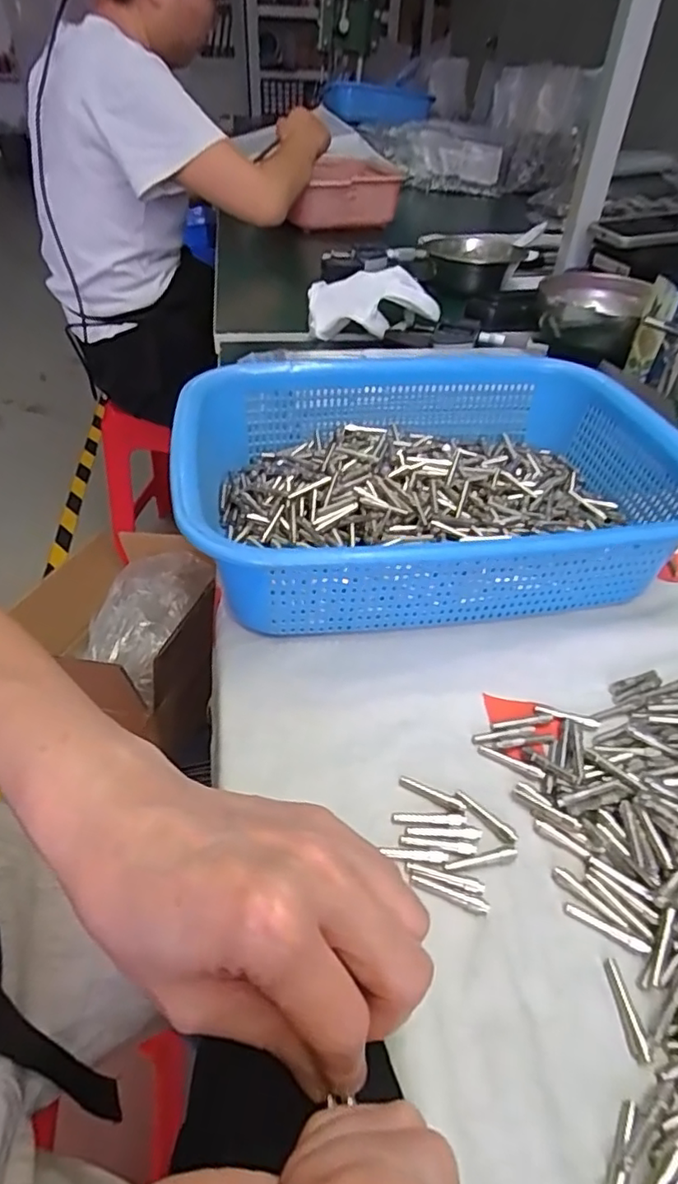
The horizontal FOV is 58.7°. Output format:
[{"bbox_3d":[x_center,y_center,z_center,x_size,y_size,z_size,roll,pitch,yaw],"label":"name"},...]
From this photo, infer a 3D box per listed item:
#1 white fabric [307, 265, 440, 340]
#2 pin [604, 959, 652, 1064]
[{"bbox_3d":[0.036,-0.304,0.631,0.136,0.048,0.070,4,43,0],"label":"white fabric"},{"bbox_3d":[0.096,0.138,0.200,0.004,0.004,0.029,-1,43,-6],"label":"pin"}]

